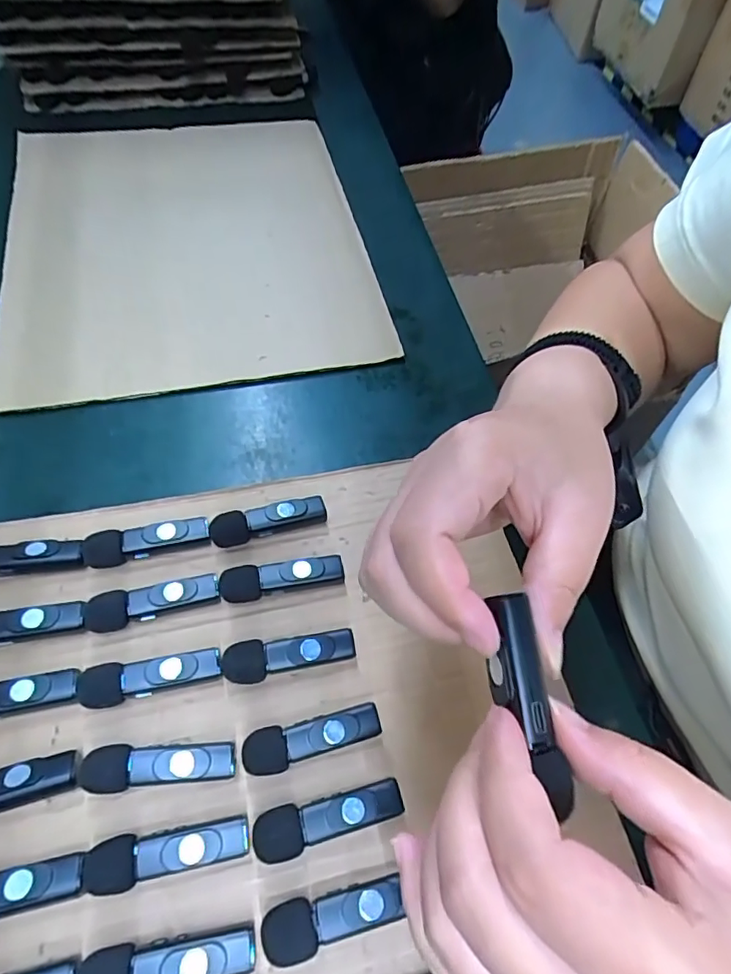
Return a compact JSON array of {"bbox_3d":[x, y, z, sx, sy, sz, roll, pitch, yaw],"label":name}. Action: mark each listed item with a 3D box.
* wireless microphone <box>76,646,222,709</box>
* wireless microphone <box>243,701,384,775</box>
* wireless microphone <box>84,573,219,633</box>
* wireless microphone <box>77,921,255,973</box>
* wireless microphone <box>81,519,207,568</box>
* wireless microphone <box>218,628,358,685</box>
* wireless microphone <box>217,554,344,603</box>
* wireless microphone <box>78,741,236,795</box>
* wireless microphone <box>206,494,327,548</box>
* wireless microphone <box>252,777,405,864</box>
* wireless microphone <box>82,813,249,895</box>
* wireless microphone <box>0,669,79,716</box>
[{"bbox_3d":[-0.104,0.093,0.264,0.064,0.018,0.019,-10,60,-6],"label":"wireless microphone"},{"bbox_3d":[-0.024,0.119,0.256,0.063,0.016,0.019,-12,60,-7],"label":"wireless microphone"},{"bbox_3d":[-0.109,0.060,0.283,0.064,0.017,0.018,-13,60,-8],"label":"wireless microphone"},{"bbox_3d":[-0.076,0.185,0.211,0.064,0.016,0.017,-7,59,-5],"label":"wireless microphone"},{"bbox_3d":[-0.120,0.030,0.300,0.065,0.018,0.018,-14,60,-9],"label":"wireless microphone"},{"bbox_3d":[-0.038,0.085,0.275,0.065,0.016,0.019,-9,60,-8],"label":"wireless microphone"},{"bbox_3d":[-0.045,0.051,0.295,0.065,0.015,0.018,-8,59,-5],"label":"wireless microphone"},{"bbox_3d":[-0.092,0.125,0.246,0.064,0.018,0.018,-5,60,-6],"label":"wireless microphone"},{"bbox_3d":[-0.055,0.020,0.312,0.064,0.016,0.017,-15,60,-9],"label":"wireless microphone"},{"bbox_3d":[-0.016,0.146,0.240,0.065,0.017,0.019,-9,60,-9],"label":"wireless microphone"},{"bbox_3d":[-0.083,0.153,0.230,0.065,0.017,0.019,-12,60,-7],"label":"wireless microphone"},{"bbox_3d":[-0.168,0.100,0.255,0.064,0.018,0.018,-13,60,-8],"label":"wireless microphone"}]

